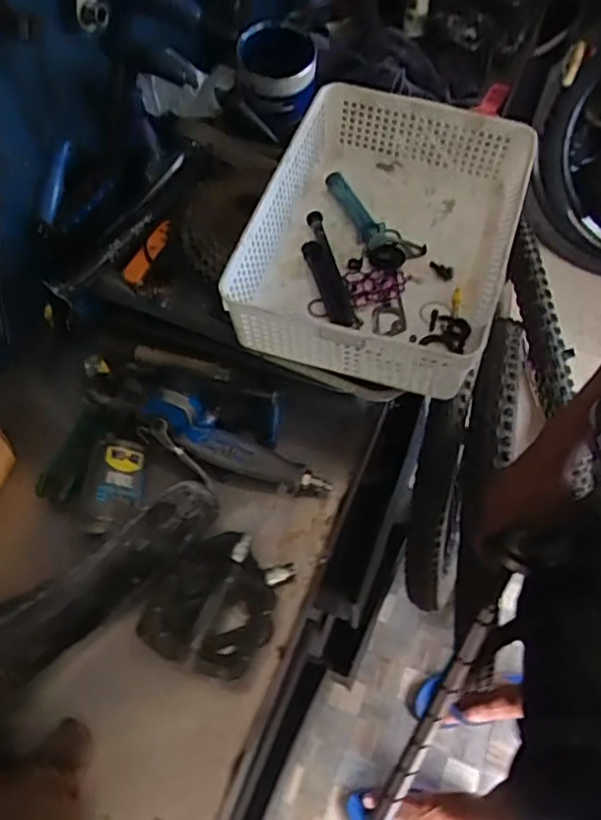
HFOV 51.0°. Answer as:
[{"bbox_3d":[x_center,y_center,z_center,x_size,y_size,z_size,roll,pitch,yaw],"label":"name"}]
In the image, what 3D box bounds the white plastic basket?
[{"bbox_3d":[0.090,-0.180,0.657,0.243,0.093,0.328,16,59,10],"label":"white plastic basket"}]

